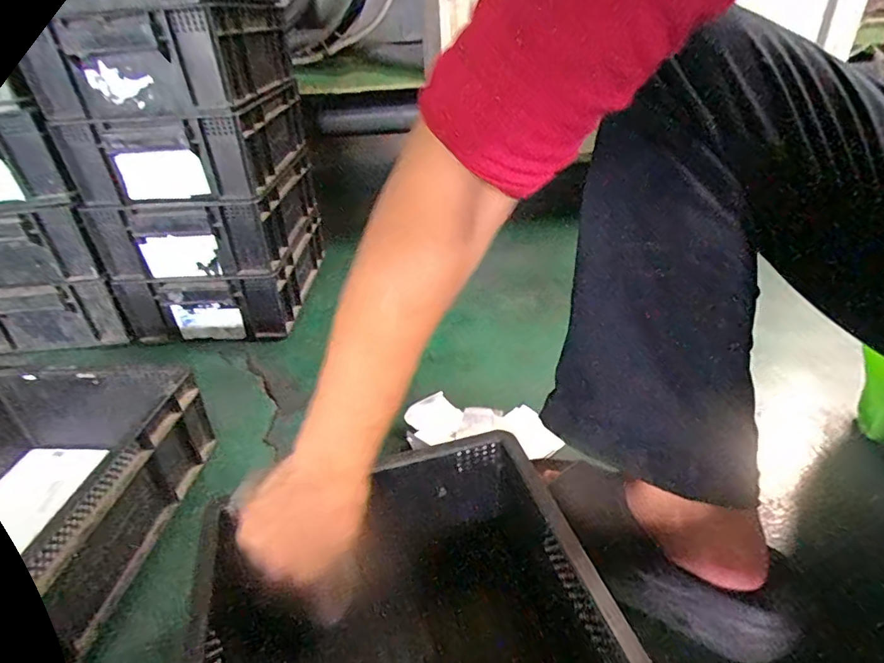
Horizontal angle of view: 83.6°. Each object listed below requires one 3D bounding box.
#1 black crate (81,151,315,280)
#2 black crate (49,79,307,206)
[{"bbox_3d":[-0.361,-0.198,0.817,0.231,0.114,0.316,-2,32,3],"label":"black crate"},{"bbox_3d":[-0.355,-0.285,0.749,0.228,0.110,0.297,0,32,7],"label":"black crate"}]

